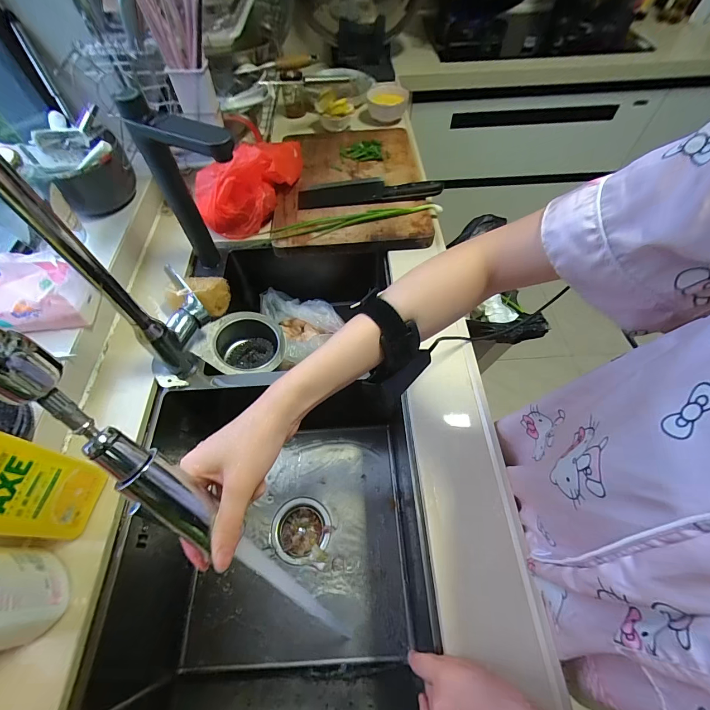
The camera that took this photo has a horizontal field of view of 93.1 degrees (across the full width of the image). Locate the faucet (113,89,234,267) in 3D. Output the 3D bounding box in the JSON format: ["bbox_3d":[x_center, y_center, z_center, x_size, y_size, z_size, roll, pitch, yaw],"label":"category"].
[{"bbox_3d":[-0.232,-0.239,0.547,0.164,0.278,0.053,29,63,17],"label":"faucet"}]

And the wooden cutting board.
[{"bbox_3d":[-0.013,-0.392,0.746,0.313,0.029,0.425,-5,59,-1],"label":"wooden cutting board"}]

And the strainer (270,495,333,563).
[{"bbox_3d":[-0.098,0.318,0.613,0.102,0.023,0.104,4,59,4],"label":"strainer"}]

